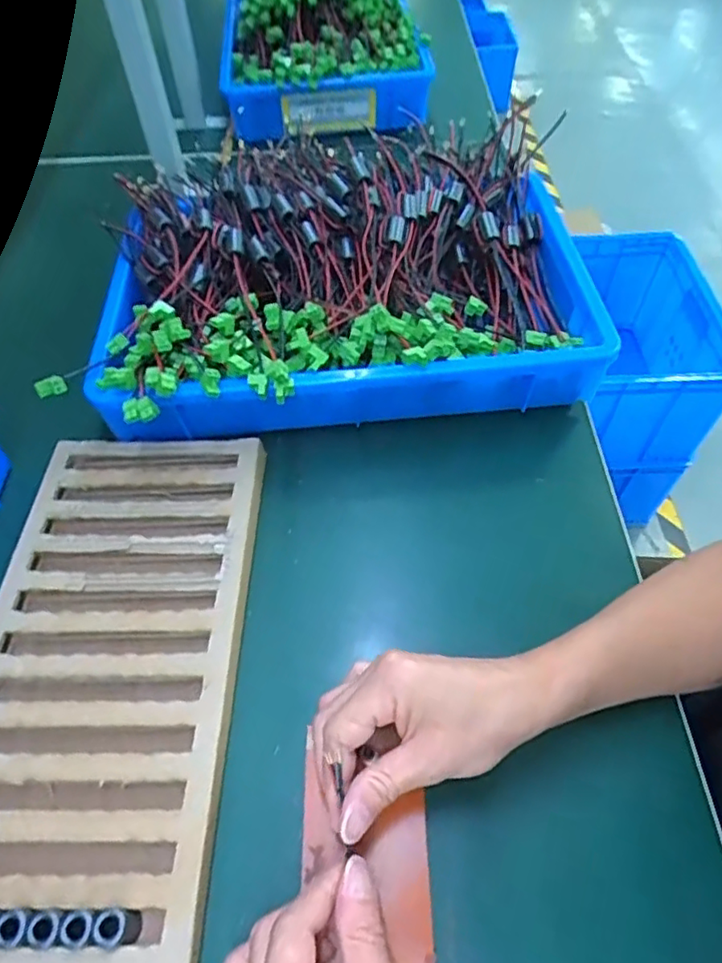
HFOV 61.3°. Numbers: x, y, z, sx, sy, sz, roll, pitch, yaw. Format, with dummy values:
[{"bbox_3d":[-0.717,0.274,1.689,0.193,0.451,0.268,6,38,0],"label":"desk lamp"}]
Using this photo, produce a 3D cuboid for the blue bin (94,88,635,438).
[{"bbox_3d":[-0.018,-0.187,0.575,0.415,0.129,0.302,-8,54,-4],"label":"blue bin"}]

